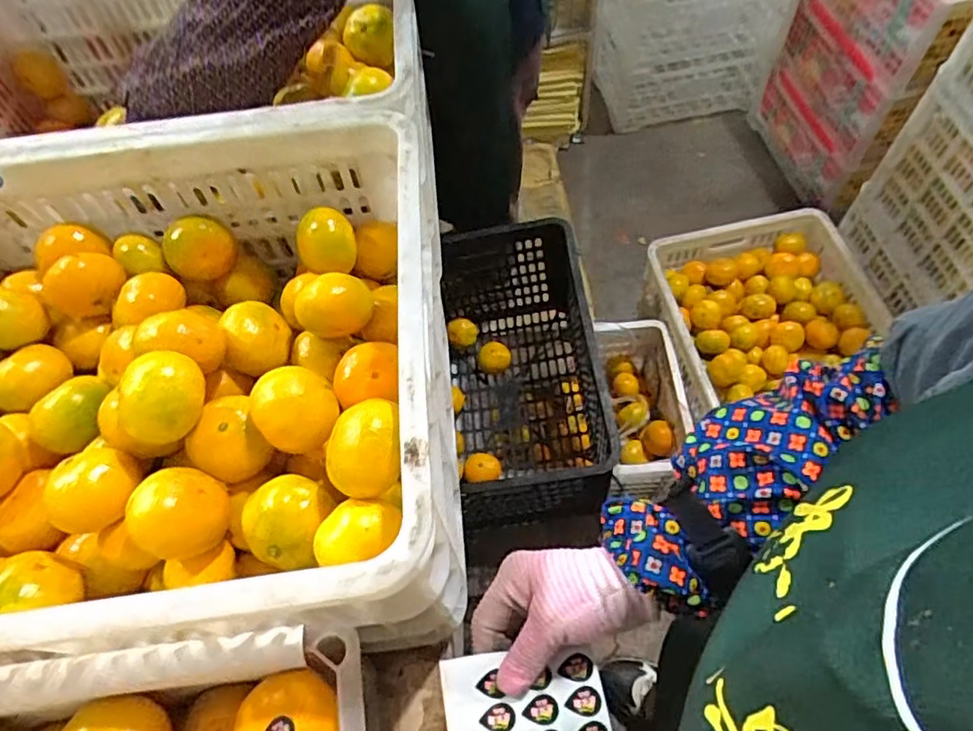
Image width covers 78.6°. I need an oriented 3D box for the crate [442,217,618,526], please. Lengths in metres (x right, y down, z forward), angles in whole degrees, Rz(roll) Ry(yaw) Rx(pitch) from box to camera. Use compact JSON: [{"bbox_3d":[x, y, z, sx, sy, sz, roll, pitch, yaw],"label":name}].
[{"bbox_3d":[0.059,0.033,1.128,0.271,0.347,0.489,-6,60,1],"label":"crate"}]

